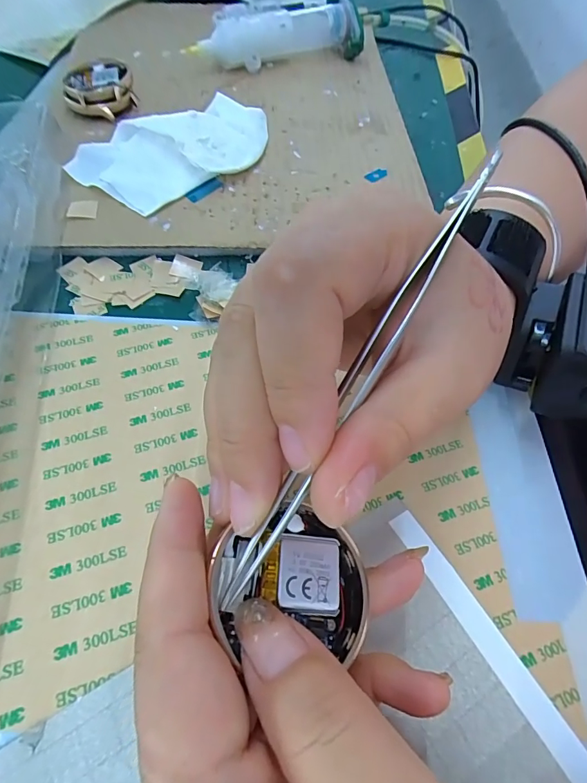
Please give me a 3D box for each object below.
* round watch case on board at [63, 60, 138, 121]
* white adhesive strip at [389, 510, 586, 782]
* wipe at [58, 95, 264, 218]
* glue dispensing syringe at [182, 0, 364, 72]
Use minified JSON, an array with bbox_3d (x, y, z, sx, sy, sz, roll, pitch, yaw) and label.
[{"bbox_3d":[-0.132,-0.205,0.293,0.044,0.020,0.048,1,60,-2],"label":"round watch case on board"},{"bbox_3d":[0.069,0.088,0.144,0.010,0.004,0.106,-27,65,-17],"label":"white adhesive strip"},{"bbox_3d":[-0.071,-0.151,0.264,0.118,0.016,0.069,-35,68,-20],"label":"wipe"},{"bbox_3d":[-0.014,-0.277,0.334,0.132,0.031,0.035,-18,63,-13],"label":"glue dispensing syringe"}]

